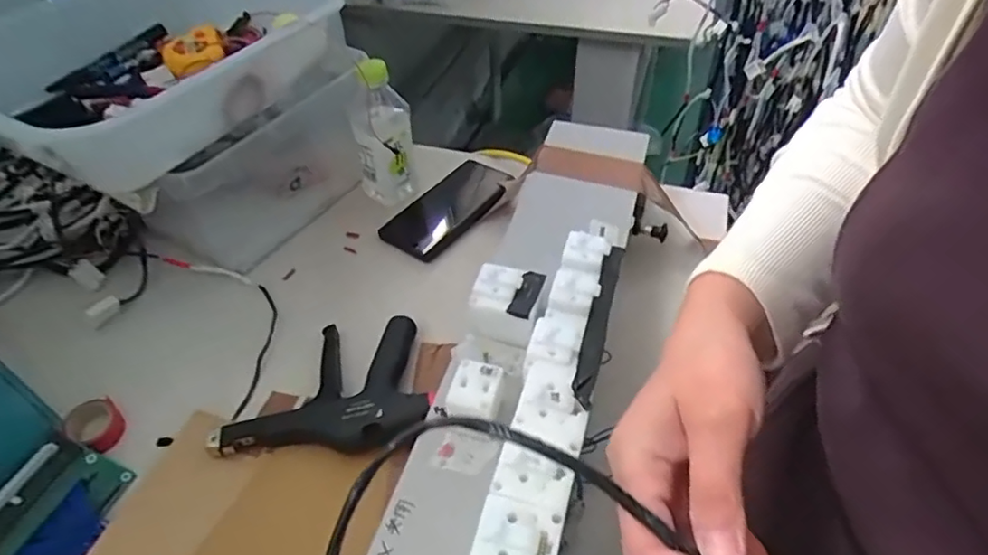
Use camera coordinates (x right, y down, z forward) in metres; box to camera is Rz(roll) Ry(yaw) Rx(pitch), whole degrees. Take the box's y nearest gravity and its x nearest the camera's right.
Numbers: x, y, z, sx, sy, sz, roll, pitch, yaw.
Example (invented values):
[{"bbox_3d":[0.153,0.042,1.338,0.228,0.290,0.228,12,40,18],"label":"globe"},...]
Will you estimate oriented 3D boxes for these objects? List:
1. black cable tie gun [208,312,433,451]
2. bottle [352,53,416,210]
[{"bbox_3d":[-0.140,0.090,0.507,0.164,0.035,0.131,-5,45,-2],"label":"black cable tie gun"},{"bbox_3d":[-0.125,-0.158,0.658,0.061,0.158,0.056,-12,45,-9],"label":"bottle"}]

